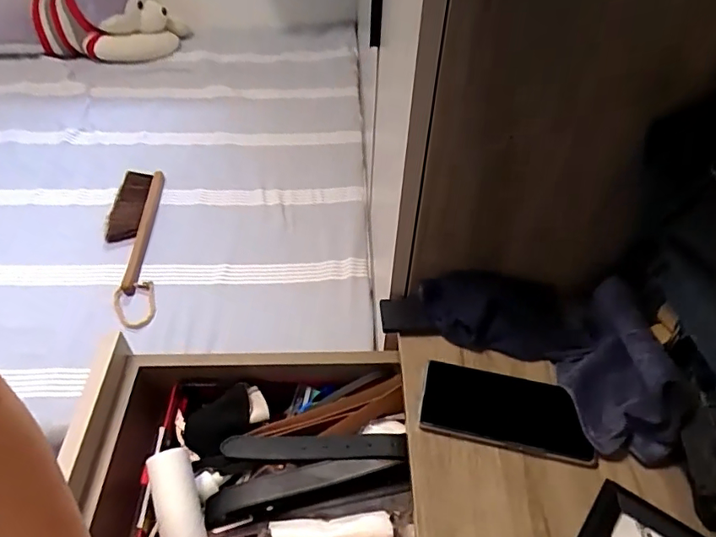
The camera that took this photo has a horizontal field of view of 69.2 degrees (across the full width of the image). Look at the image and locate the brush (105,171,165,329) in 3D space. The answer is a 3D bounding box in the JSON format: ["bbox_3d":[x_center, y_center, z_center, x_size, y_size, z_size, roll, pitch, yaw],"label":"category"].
[{"bbox_3d":[-0.467,-0.052,1.078,0.106,0.052,0.429,-7,47,-9],"label":"brush"}]

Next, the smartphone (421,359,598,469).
[{"bbox_3d":[0.145,0.138,0.511,0.160,0.015,0.077,9,48,10],"label":"smartphone"}]

